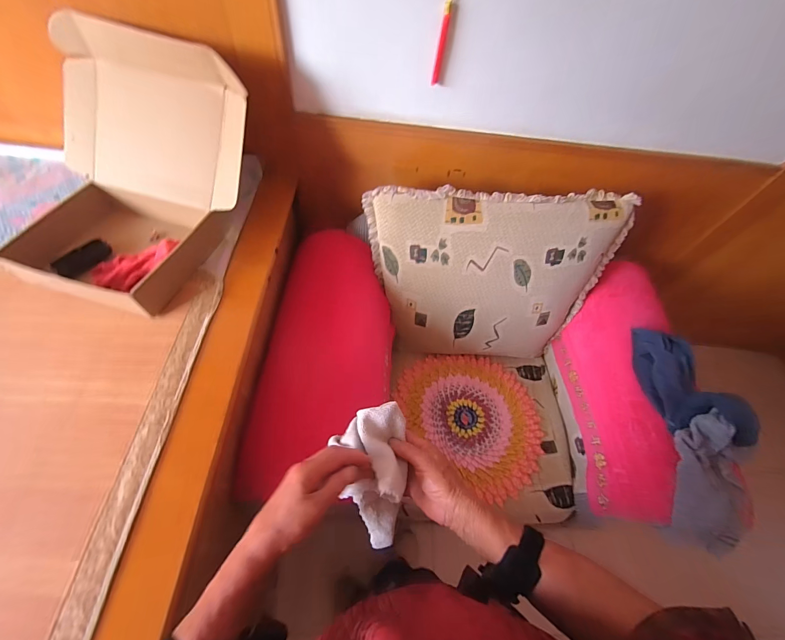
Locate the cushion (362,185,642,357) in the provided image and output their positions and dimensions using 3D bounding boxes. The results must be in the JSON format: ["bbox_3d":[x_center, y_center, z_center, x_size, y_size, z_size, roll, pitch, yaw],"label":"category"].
[{"bbox_3d":[0.273,-0.116,1.001,0.683,0.514,0.130,3,29,4],"label":"cushion"}]

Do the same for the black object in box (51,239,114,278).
[{"bbox_3d":[-0.682,-0.135,0.748,0.054,0.018,0.107,33,63,14],"label":"black object in box"}]

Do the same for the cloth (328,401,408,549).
[{"bbox_3d":[-0.026,0.191,0.402,0.090,0.083,0.170,-1,78,-5],"label":"cloth"}]

